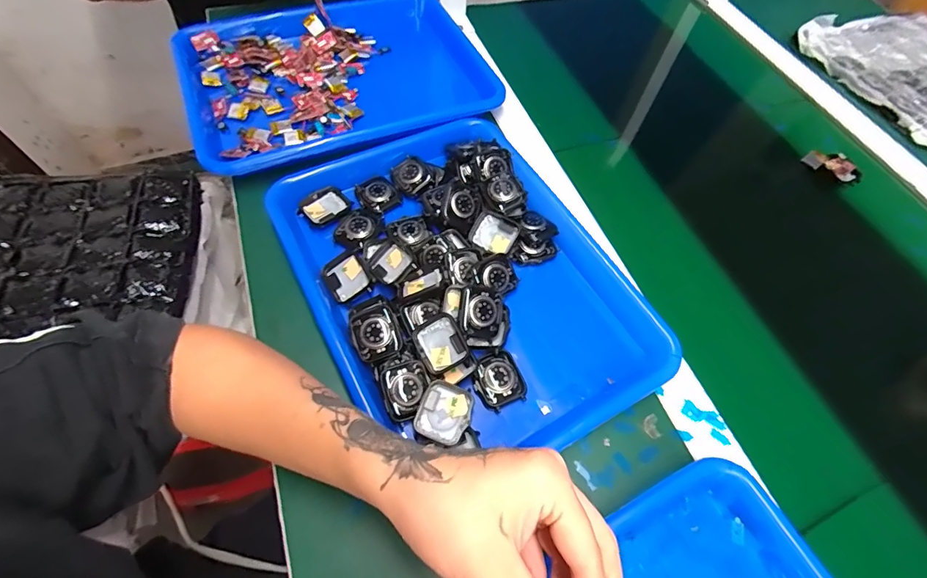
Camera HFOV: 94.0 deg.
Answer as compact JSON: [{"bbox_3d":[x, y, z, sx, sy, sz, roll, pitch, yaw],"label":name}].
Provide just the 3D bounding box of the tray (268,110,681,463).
[{"bbox_3d":[-0.003,-0.012,0.387,0.251,0.042,0.329,-26,65,-17],"label":"tray"}]

